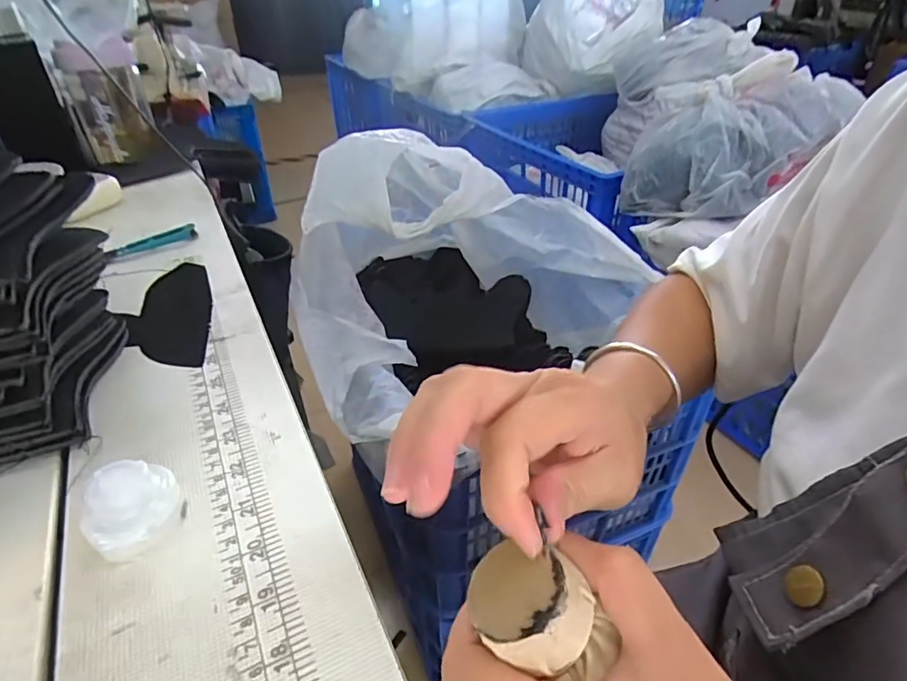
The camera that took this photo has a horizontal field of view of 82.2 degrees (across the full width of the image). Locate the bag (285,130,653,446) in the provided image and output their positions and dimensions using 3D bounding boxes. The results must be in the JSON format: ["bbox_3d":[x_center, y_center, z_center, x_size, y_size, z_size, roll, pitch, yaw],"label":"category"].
[{"bbox_3d":[-0.025,-0.127,0.744,0.452,0.267,0.395,-24,43,-28],"label":"bag"}]

